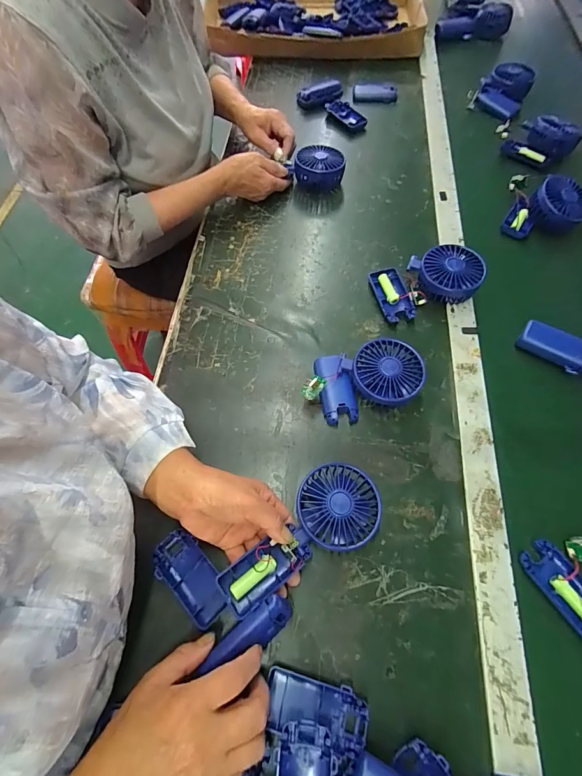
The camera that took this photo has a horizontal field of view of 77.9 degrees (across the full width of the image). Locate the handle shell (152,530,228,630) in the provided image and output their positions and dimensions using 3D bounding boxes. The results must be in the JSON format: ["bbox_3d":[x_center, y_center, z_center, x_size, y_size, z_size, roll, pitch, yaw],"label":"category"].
[{"bbox_3d":[-0.105,0.197,0.378,0.093,0.014,0.048,39,72,18],"label":"handle shell"}]

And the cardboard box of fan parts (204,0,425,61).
[{"bbox_3d":[0.055,-0.942,0.914,0.532,0.063,0.341,-2,64,1],"label":"cardboard box of fan parts"}]

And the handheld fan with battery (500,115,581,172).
[{"bbox_3d":[0.473,-0.466,0.682,0.065,0.057,0.105,-39,70,-16],"label":"handheld fan with battery"}]

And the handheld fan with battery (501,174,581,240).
[{"bbox_3d":[0.428,-0.311,0.609,0.109,0.062,0.109,14,66,8],"label":"handheld fan with battery"}]

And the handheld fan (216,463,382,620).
[{"bbox_3d":[0.012,0.156,0.374,0.180,0.038,0.080,-36,69,-16],"label":"handheld fan"}]

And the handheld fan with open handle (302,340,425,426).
[{"bbox_3d":[0.091,-0.009,0.462,0.147,0.044,0.089,-7,64,-1],"label":"handheld fan with open handle"}]

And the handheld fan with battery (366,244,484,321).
[{"bbox_3d":[0.199,-0.159,0.531,0.142,0.048,0.090,-16,65,-6],"label":"handheld fan with battery"}]

